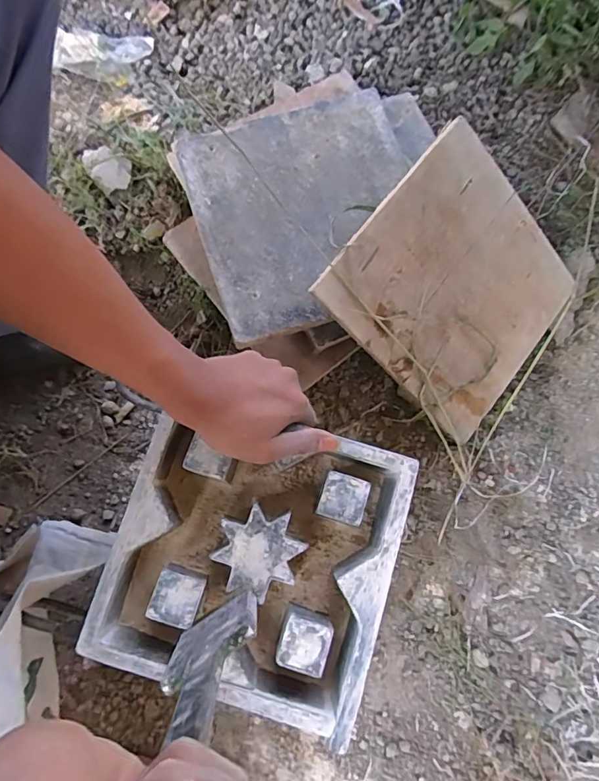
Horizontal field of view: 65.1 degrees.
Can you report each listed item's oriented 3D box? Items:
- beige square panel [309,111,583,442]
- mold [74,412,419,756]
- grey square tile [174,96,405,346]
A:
[{"bbox_3d":[0.172,-0.109,0.505,0.246,0.010,0.239,42,82,-21],"label":"beige square panel"},{"bbox_3d":[-0.039,0.143,0.416,0.224,0.063,0.223,17,78,2],"label":"mold"},{"bbox_3d":[0.009,-0.199,0.519,0.242,0.015,0.247,-17,79,-5],"label":"grey square tile"}]

